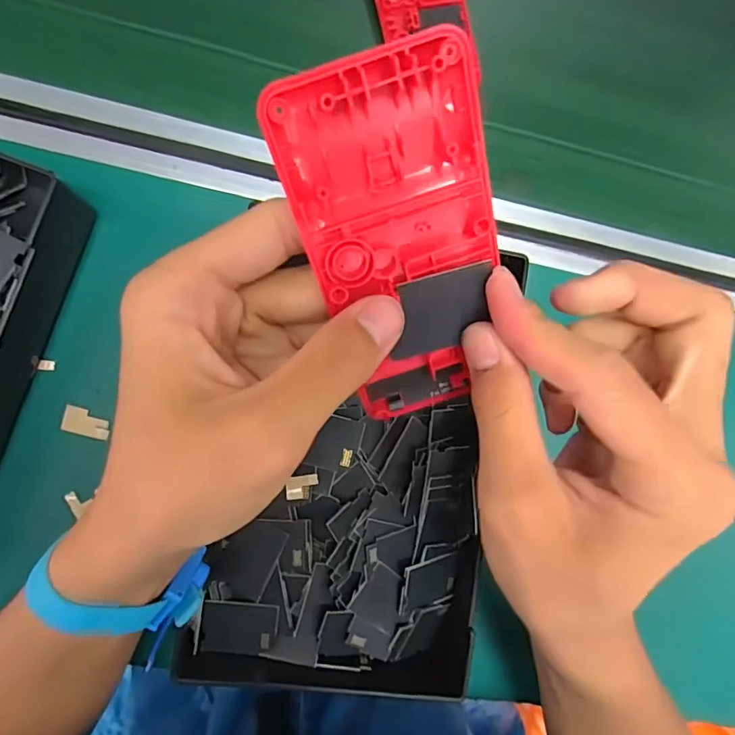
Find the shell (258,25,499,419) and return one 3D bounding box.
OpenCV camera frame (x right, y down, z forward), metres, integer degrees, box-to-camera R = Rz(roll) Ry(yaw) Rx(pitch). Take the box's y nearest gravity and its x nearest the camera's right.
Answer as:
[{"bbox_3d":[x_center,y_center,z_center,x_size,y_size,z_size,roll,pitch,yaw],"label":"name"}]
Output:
[{"bbox_3d":[0.014,-0.036,0.162,0.061,0.011,0.119,-18,121,1],"label":"shell"}]

